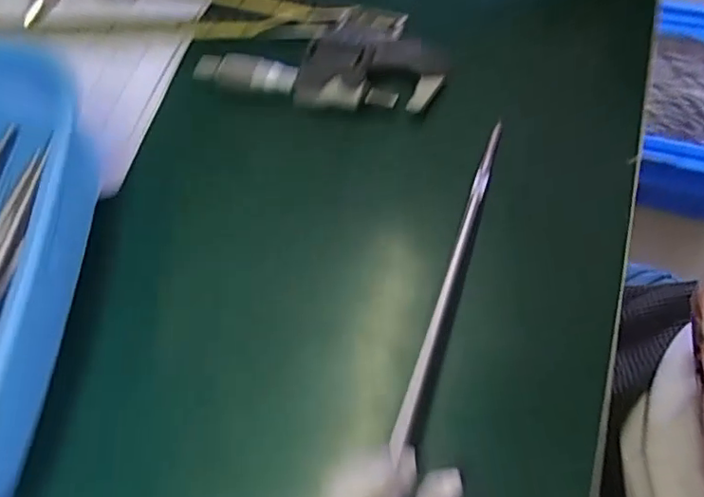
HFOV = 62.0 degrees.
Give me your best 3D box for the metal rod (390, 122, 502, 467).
[{"bbox_3d":[0.056,0.011,0.317,0.010,0.014,0.197,18,62,9],"label":"metal rod"}]

